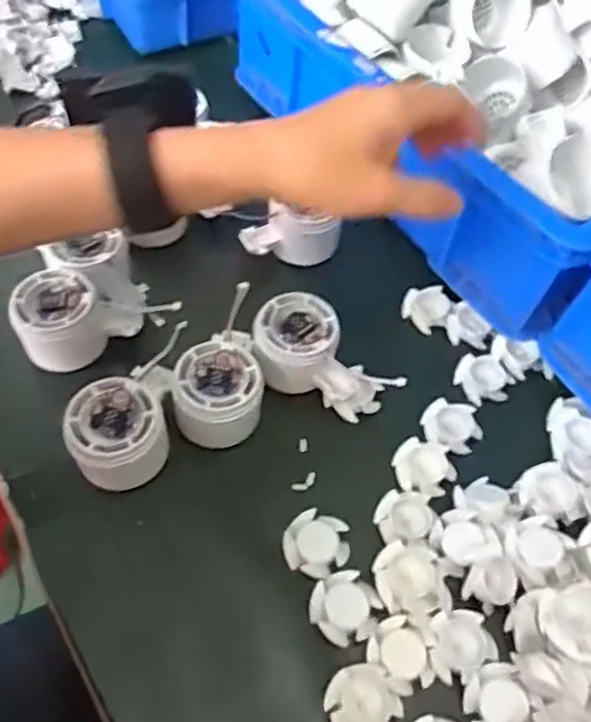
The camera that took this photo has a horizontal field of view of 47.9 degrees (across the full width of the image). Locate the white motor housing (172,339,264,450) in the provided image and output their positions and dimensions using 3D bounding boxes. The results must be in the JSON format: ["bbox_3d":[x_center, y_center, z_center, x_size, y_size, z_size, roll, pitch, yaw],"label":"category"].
[{"bbox_3d":[-0.052,0.023,0.450,0.058,0.040,0.062,3,56,-2],"label":"white motor housing"}]

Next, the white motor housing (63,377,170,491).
[{"bbox_3d":[-0.111,0.049,0.421,0.057,0.046,0.058,-14,59,-13],"label":"white motor housing"}]

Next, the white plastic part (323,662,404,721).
[{"bbox_3d":[0.038,0.192,0.371,0.038,0.007,0.040,-22,61,-18],"label":"white plastic part"}]

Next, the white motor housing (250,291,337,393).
[{"bbox_3d":[-0.001,-0.013,0.479,0.058,0.044,0.056,2,57,-3],"label":"white motor housing"}]

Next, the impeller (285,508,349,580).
[{"bbox_3d":[0.014,0.117,0.423,0.040,0.010,0.038,2,57,-3],"label":"impeller"}]

